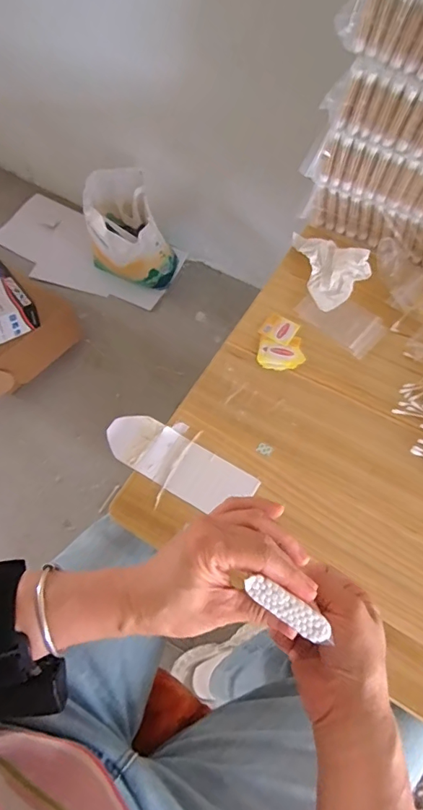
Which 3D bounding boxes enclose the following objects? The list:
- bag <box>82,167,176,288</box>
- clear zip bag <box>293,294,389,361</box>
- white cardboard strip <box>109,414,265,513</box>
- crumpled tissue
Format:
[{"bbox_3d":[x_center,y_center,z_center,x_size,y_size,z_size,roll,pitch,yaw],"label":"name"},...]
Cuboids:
[{"bbox_3d":[-0.291,-0.588,1.616,0.249,0.316,0.368,-15,64,-8],"label":"bag"},{"bbox_3d":[0.188,-0.125,0.669,0.119,0.005,0.073,41,70,17],"label":"clear zip bag"},{"bbox_3d":[-0.041,0.072,0.565,0.187,0.011,0.066,29,70,10],"label":"white cardboard strip"},{"bbox_3d":[0.180,-0.212,0.685,0.086,0.040,0.144,-10,64,-5],"label":"crumpled tissue"}]

